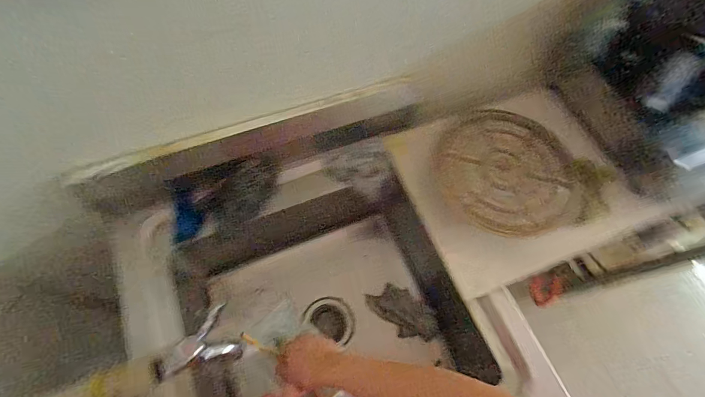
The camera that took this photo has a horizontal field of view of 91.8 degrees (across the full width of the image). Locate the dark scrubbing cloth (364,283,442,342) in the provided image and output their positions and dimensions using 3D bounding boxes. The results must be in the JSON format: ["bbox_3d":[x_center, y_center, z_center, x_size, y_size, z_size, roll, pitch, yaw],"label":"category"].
[{"bbox_3d":[0.116,0.258,0.769,0.157,0.019,0.092,44,103,16],"label":"dark scrubbing cloth"}]

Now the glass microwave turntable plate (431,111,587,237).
[{"bbox_3d":[0.266,-0.053,0.590,0.227,0.036,0.241,-27,69,-14],"label":"glass microwave turntable plate"}]

